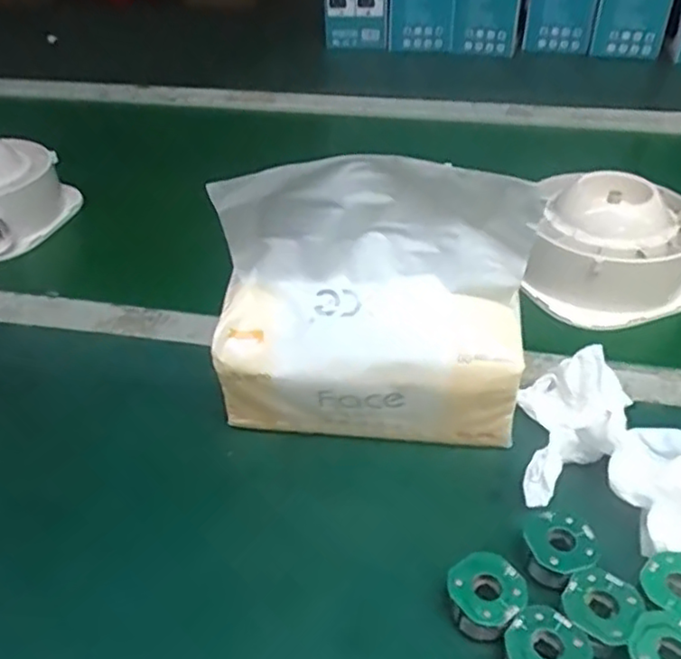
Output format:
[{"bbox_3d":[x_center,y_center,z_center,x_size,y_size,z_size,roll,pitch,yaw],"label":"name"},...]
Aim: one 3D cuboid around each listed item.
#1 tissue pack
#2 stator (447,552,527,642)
[{"bbox_3d":[0.015,-0.002,0.337,0.166,0.153,0.044,3,39,6],"label":"tissue pack"},{"bbox_3d":[0.063,0.117,0.287,0.031,0.020,0.032,-1,39,1],"label":"stator"}]

